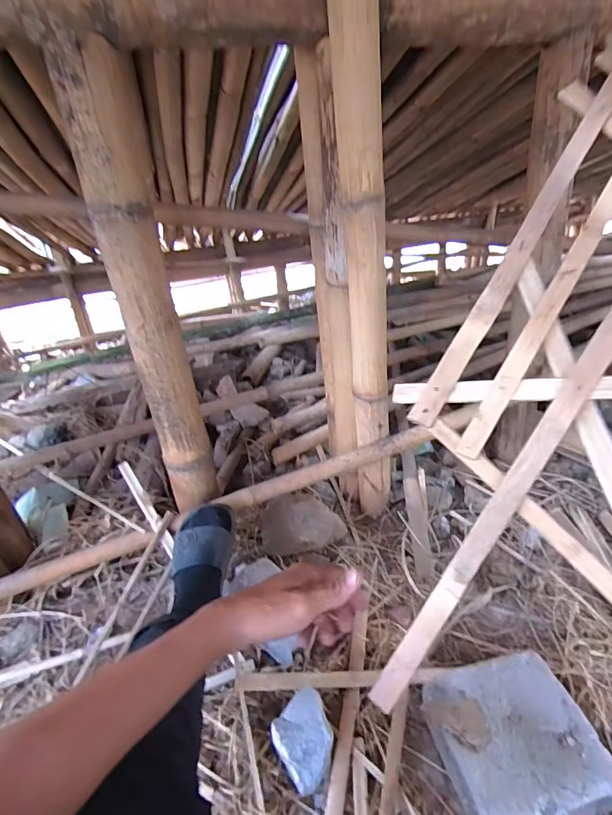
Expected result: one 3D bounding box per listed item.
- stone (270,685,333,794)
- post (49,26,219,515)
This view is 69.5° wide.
[{"bbox_3d":[-0.001,0.499,0.666,0.083,0.072,0.092,-19,27,-26],"label":"stone"},{"bbox_3d":[-0.304,-0.178,0.871,0.110,0.840,0.097,-13,25,-14],"label":"post"}]

